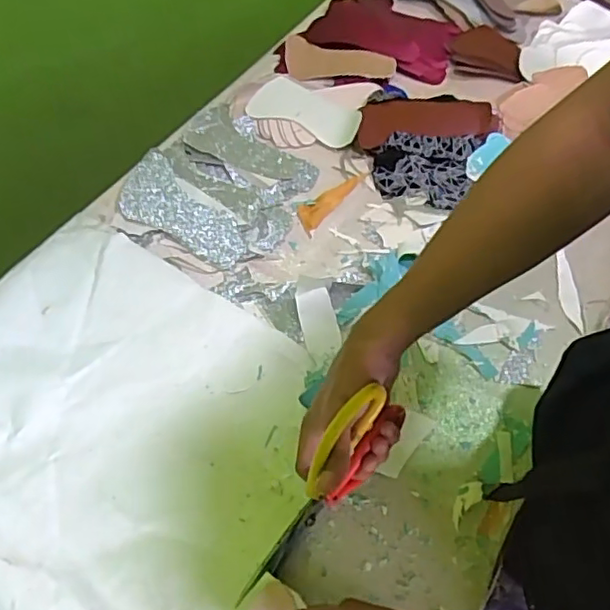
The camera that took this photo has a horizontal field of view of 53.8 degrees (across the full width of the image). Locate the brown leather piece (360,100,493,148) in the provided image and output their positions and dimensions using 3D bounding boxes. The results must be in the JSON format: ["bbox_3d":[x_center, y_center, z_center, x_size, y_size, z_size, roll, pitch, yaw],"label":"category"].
[{"bbox_3d":[0.164,-0.260,0.828,0.192,0.017,0.068,-9,71,-12],"label":"brown leather piece"}]

